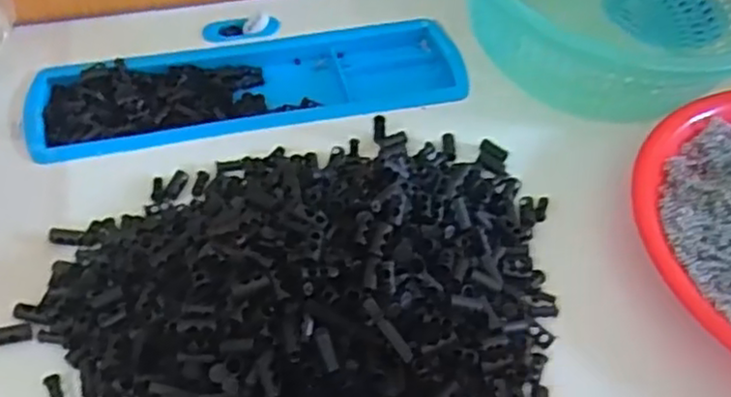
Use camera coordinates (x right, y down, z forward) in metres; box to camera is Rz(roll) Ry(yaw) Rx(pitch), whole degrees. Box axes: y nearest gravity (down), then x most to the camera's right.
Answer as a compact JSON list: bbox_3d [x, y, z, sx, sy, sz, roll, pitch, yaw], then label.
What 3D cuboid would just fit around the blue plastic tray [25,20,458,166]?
[{"bbox_3d":[-0.078,-0.082,0.509,0.296,0.020,0.101,-11,51,-12],"label":"blue plastic tray"}]

